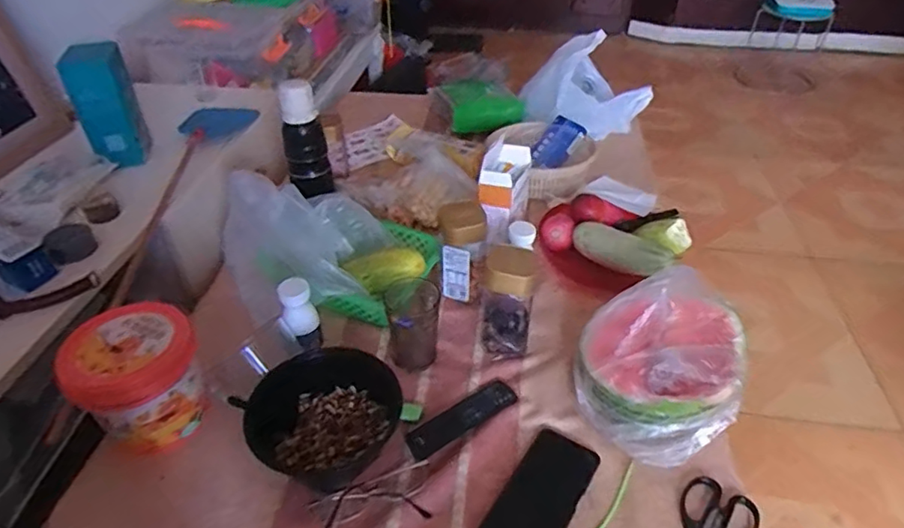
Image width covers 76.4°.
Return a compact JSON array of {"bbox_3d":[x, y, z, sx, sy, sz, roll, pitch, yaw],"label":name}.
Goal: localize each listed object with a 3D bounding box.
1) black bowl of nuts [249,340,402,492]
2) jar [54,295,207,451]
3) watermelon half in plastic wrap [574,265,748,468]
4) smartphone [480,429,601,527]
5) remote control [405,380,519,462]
[{"bbox_3d":[-0.141,0.172,0.668,0.154,0.072,0.151,-1,39,1],"label":"black bowl of nuts"},{"bbox_3d":[-0.355,0.132,0.667,0.122,0.125,0.120,-1,39,1],"label":"jar"},{"bbox_3d":[0.238,0.108,0.655,0.173,0.137,0.165,29,48,32],"label":"watermelon half in plastic wrap"},{"bbox_3d":[0.097,0.254,0.628,0.075,0.005,0.168,22,44,26],"label":"smartphone"},{"bbox_3d":[0.013,0.183,0.696,0.148,0.017,0.040,-26,45,-27],"label":"remote control"}]

